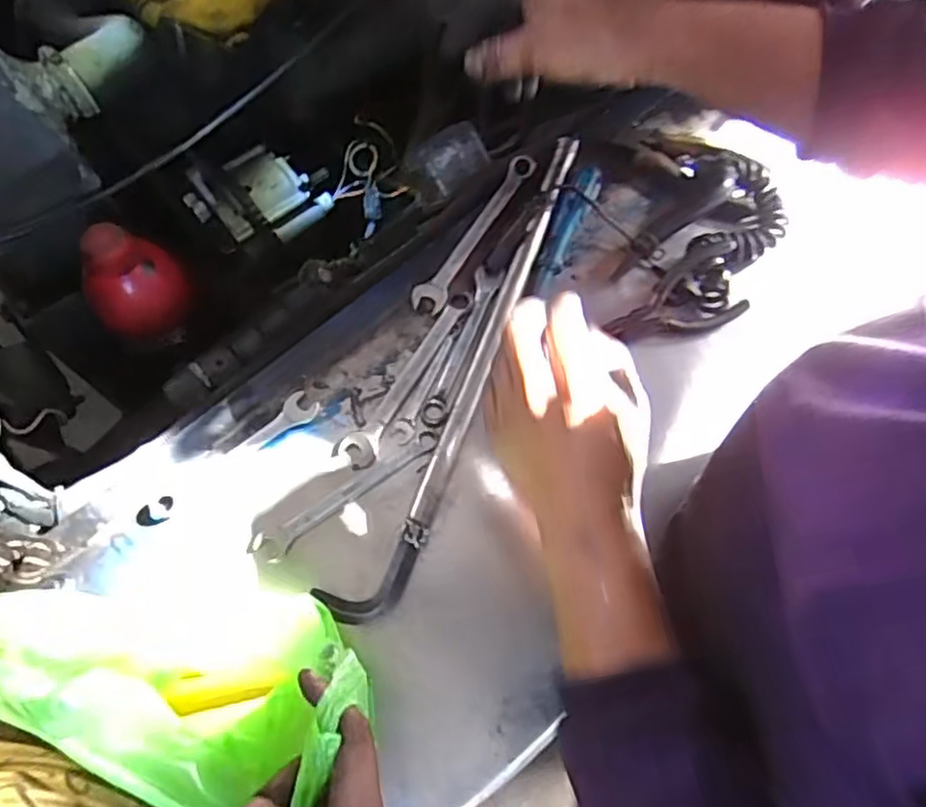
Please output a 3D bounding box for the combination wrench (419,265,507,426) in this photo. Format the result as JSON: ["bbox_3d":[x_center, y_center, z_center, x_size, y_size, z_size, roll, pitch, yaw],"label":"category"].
[{"bbox_3d":[-0.001,-0.047,0.553,0.021,0.011,0.143,20,73,7],"label":"combination wrench"}]

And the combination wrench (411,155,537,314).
[{"bbox_3d":[0.011,-0.148,0.579,0.027,0.011,0.167,31,75,10],"label":"combination wrench"}]

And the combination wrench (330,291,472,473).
[{"bbox_3d":[-0.042,-0.023,0.540,0.030,0.006,0.169,33,75,11],"label":"combination wrench"}]

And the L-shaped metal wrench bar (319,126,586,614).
[{"bbox_3d":[0.014,-0.036,0.532,0.048,0.026,0.436,24,74,8],"label":"L-shaped metal wrench bar"}]

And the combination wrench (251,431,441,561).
[{"bbox_3d":[-0.087,0.068,0.509,0.157,0.006,0.022,-33,75,-9],"label":"combination wrench"}]

